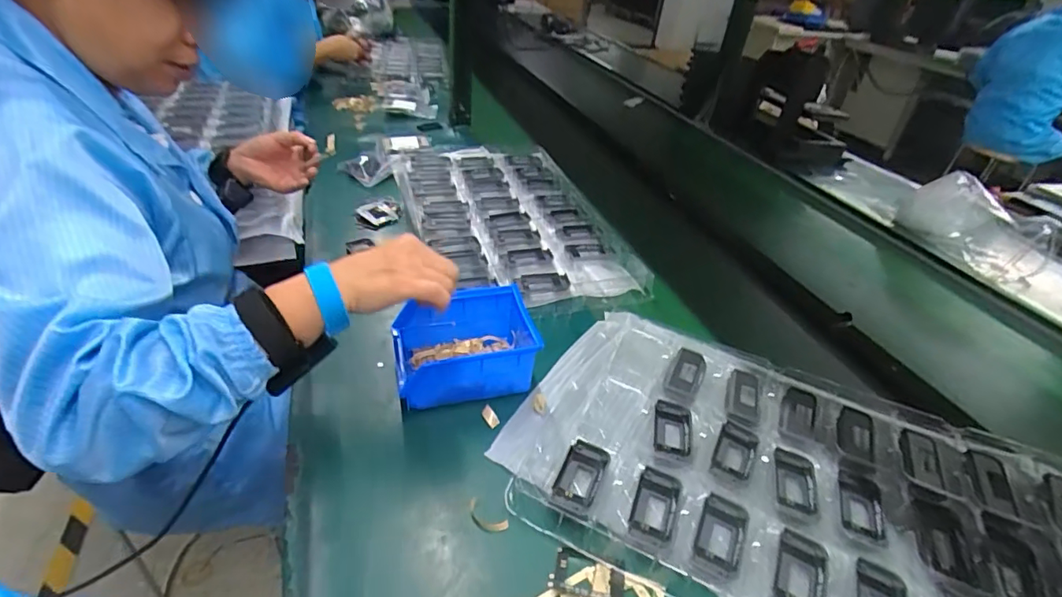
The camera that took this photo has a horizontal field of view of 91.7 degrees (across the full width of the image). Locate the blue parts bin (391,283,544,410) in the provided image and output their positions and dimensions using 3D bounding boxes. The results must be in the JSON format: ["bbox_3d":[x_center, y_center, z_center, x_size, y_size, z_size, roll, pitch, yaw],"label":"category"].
[{"bbox_3d":[-0.067,0.047,0.539,0.145,0.061,0.111,-4,38,-14],"label":"blue parts bin"}]

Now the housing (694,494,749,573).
[{"bbox_3d":[0.158,0.191,0.426,0.035,0.007,0.065,21,39,20],"label":"housing"}]

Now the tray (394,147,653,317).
[{"bbox_3d":[-0.033,-0.146,0.850,0.300,0.024,0.528,-9,39,-19],"label":"tray"}]

